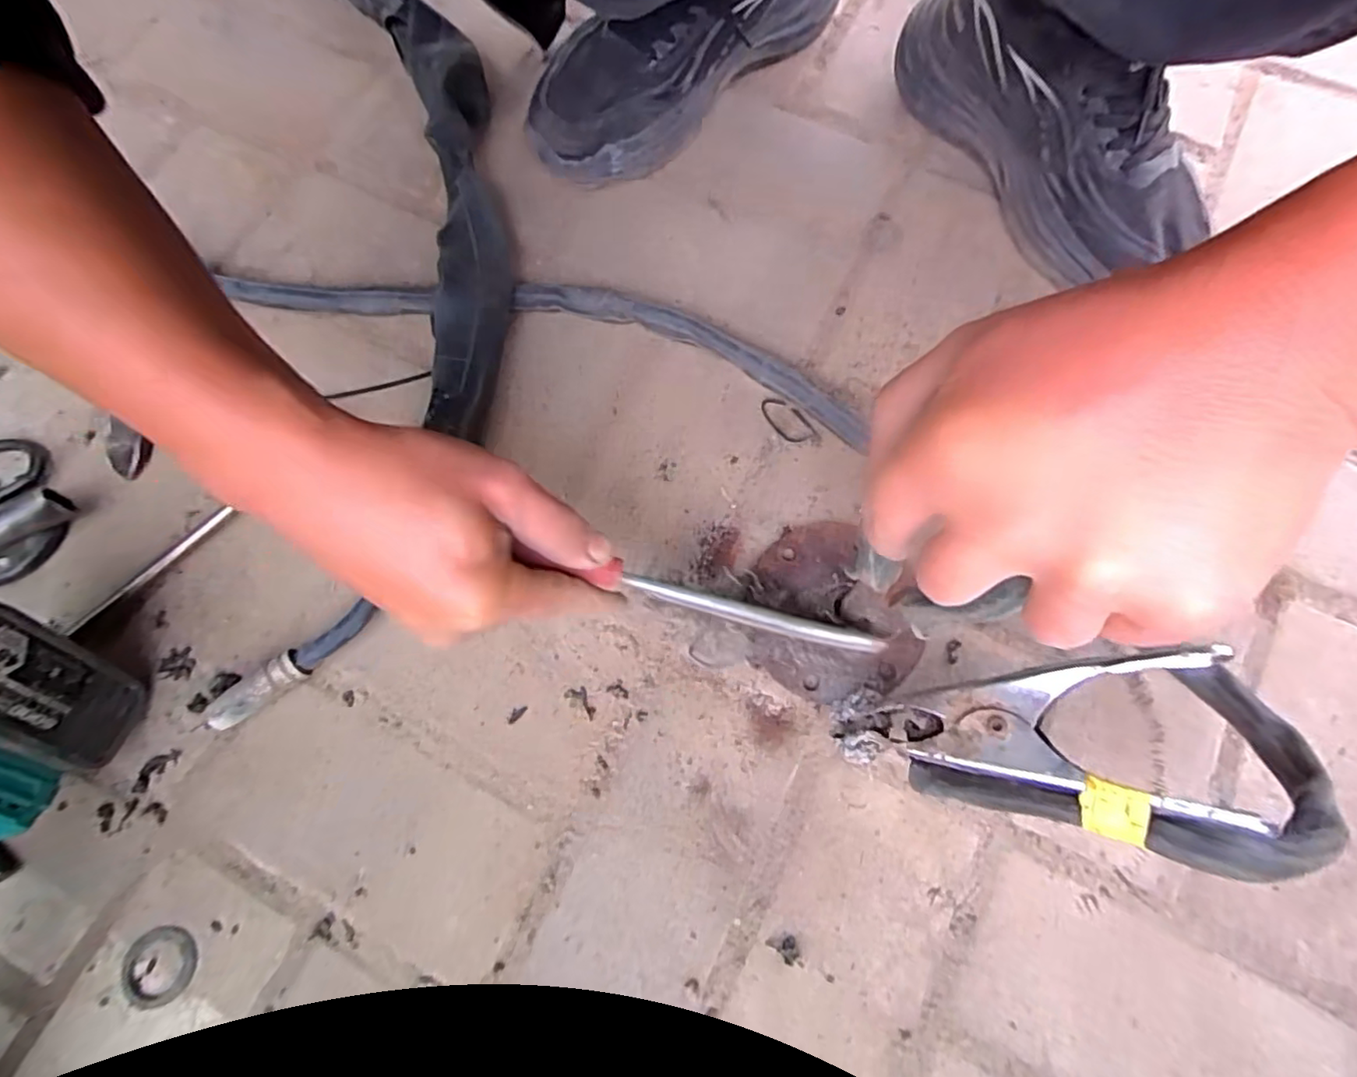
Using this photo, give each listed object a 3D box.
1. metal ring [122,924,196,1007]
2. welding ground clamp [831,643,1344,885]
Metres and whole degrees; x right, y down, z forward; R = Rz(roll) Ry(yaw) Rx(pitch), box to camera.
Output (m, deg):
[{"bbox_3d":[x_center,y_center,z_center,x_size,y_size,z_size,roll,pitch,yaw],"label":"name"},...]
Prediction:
[{"bbox_3d":[-0.264,0.217,0.314,0.036,0.004,0.036,-10,75,-1],"label":"metal ring"},{"bbox_3d":[0.187,0.101,0.289,0.202,0.106,0.085,-7,74,0],"label":"welding ground clamp"}]

